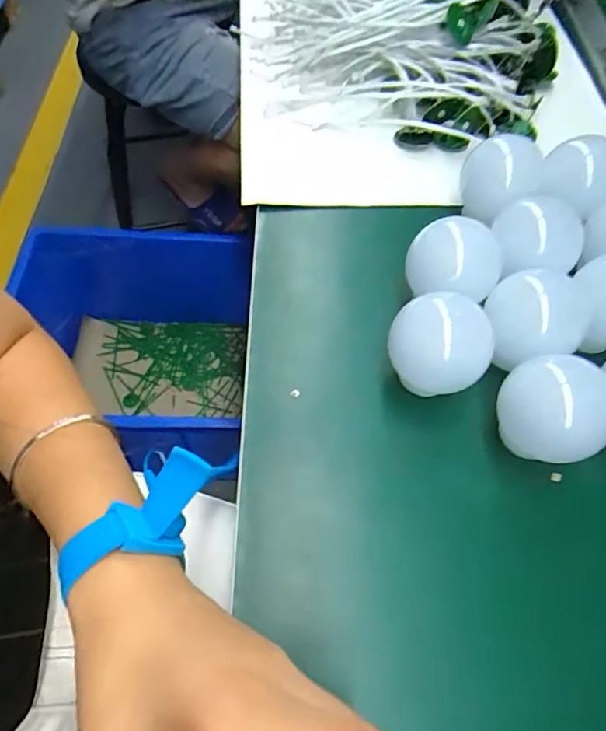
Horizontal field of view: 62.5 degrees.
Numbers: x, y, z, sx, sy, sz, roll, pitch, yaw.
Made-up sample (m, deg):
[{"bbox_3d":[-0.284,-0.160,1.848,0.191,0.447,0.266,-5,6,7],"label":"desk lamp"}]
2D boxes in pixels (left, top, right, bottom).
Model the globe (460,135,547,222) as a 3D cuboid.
[{"bbox_3d":[0.148,-0.144,0.377,0.051,0.048,0.056,25,62,10],"label":"globe"}]

